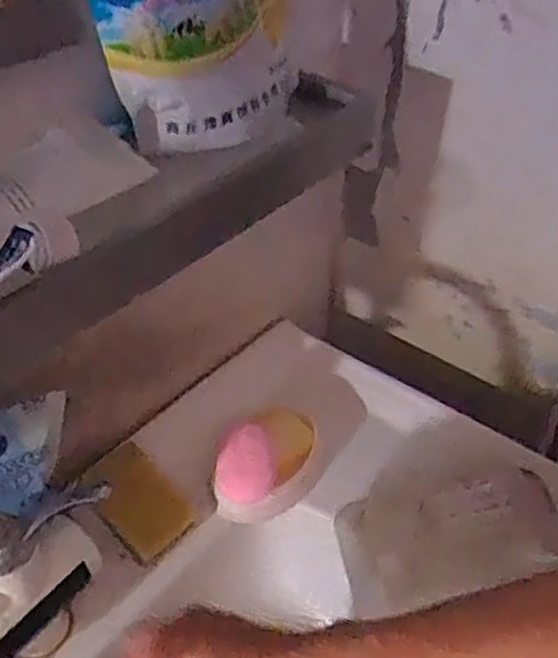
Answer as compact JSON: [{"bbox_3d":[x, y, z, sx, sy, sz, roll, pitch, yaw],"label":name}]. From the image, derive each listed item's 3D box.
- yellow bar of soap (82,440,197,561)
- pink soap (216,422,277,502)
[{"bbox_3d":[-0.124,0.149,0.621,0.058,0.020,0.094,-41,88,-21],"label":"yellow bar of soap"},{"bbox_3d":[-0.032,0.120,0.643,0.053,0.026,0.064,2,71,-12],"label":"pink soap"}]

